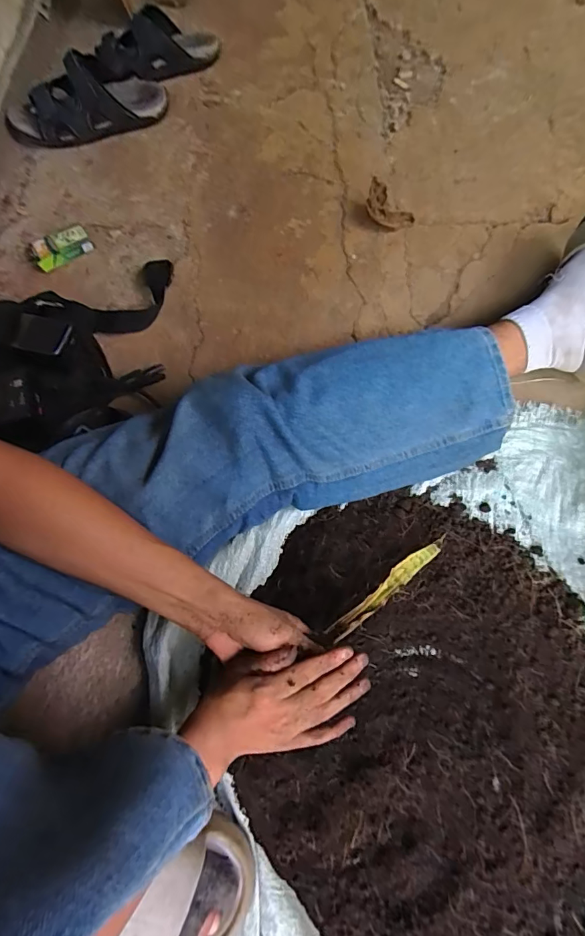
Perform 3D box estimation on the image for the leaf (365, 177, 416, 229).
[{"bbox_3d":[0.151,-0.413,0.707,0.078,0.046,0.041,42,77,17],"label":"leaf"}]

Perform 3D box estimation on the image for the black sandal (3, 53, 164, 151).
[{"bbox_3d":[-0.364,-0.641,0.776,0.274,0.091,0.104,-10,68,0],"label":"black sandal"}]

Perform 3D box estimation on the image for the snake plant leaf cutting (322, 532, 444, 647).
[{"bbox_3d":[0.097,0.119,0.447,0.152,0.016,0.019,-36,73,-16],"label":"snake plant leaf cutting"}]

